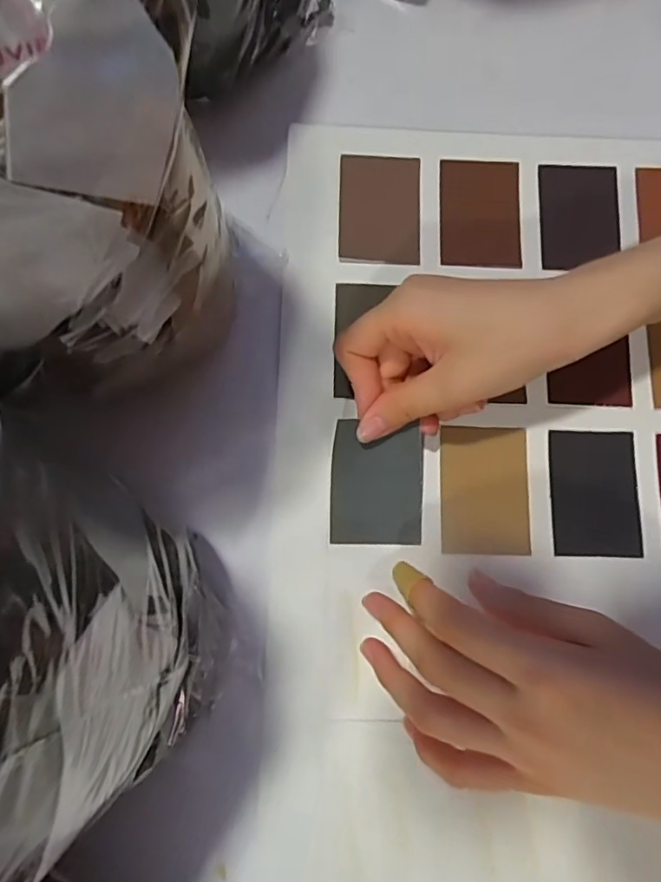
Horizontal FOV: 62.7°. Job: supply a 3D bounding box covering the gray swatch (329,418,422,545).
[{"bbox_3d":[0.024,0.023,0.286,0.047,0.004,0.063,1,95,1],"label":"gray swatch"}]

